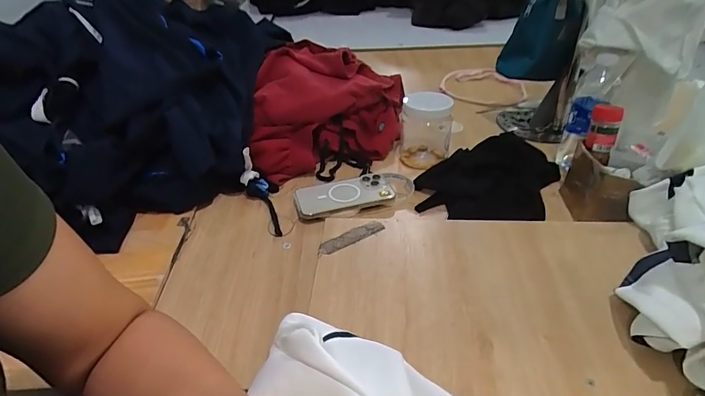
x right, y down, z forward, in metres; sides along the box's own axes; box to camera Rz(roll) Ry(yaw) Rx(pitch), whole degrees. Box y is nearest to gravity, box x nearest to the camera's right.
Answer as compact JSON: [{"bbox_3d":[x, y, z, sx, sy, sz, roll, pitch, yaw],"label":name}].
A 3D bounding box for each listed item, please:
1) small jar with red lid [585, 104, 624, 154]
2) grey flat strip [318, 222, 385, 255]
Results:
[{"bbox_3d":[0.390,-0.110,0.633,0.044,0.061,0.047,19,41,27],"label":"small jar with red lid"},{"bbox_3d":[0.000,0.054,0.565,0.096,0.005,0.027,-19,39,-22],"label":"grey flat strip"}]

